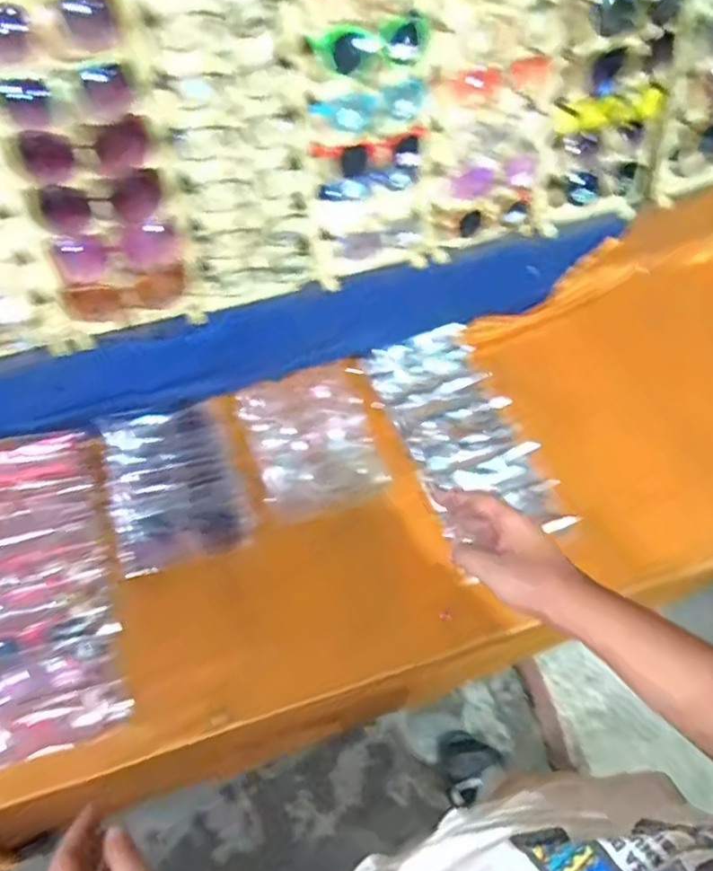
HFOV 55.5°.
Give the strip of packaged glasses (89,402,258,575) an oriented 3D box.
[{"bbox_3d":[-0.227,0.046,0.832,0.153,0.024,0.222,-16,65,-11],"label":"strip of packaged glasses"}]

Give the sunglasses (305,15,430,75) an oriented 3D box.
[{"bbox_3d":[0.015,-0.409,0.715,0.125,0.053,0.027,-8,63,-7],"label":"sunglasses"}]

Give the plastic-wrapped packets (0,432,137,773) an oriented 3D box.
[{"bbox_3d":[-0.365,0.169,0.778,0.155,0.034,0.358,-15,64,-11],"label":"plastic-wrapped packets"}]

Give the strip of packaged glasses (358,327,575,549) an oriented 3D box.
[{"bbox_3d":[0.134,-0.007,0.887,0.164,0.048,0.313,-18,65,-12],"label":"strip of packaged glasses"}]

